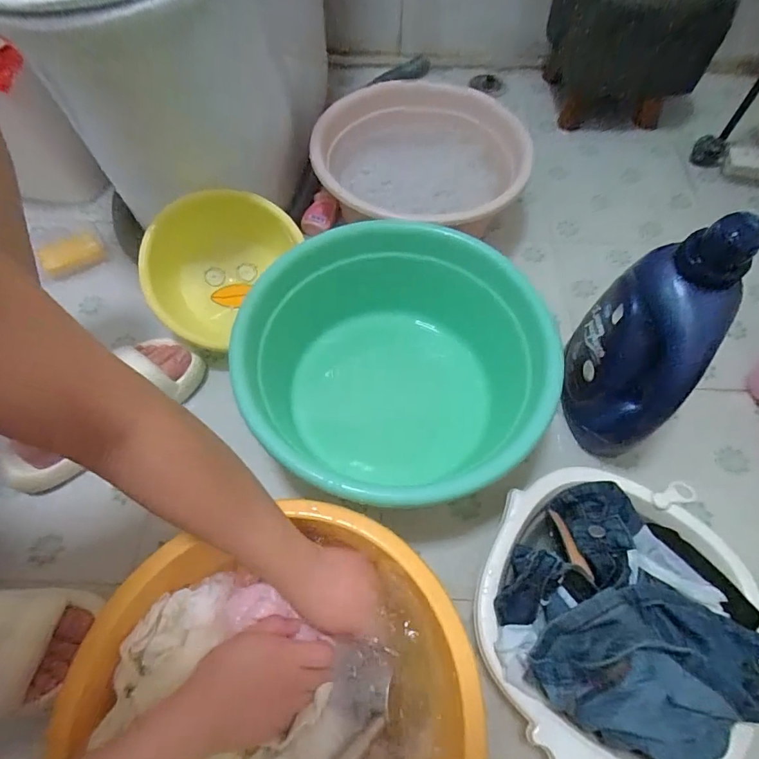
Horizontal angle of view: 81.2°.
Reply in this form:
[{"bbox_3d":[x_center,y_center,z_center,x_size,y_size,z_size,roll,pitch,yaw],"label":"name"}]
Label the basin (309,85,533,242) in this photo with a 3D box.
[{"bbox_3d":[0.057,-0.356,0.739,0.337,0.095,0.339,6,62,3],"label":"basin"}]

